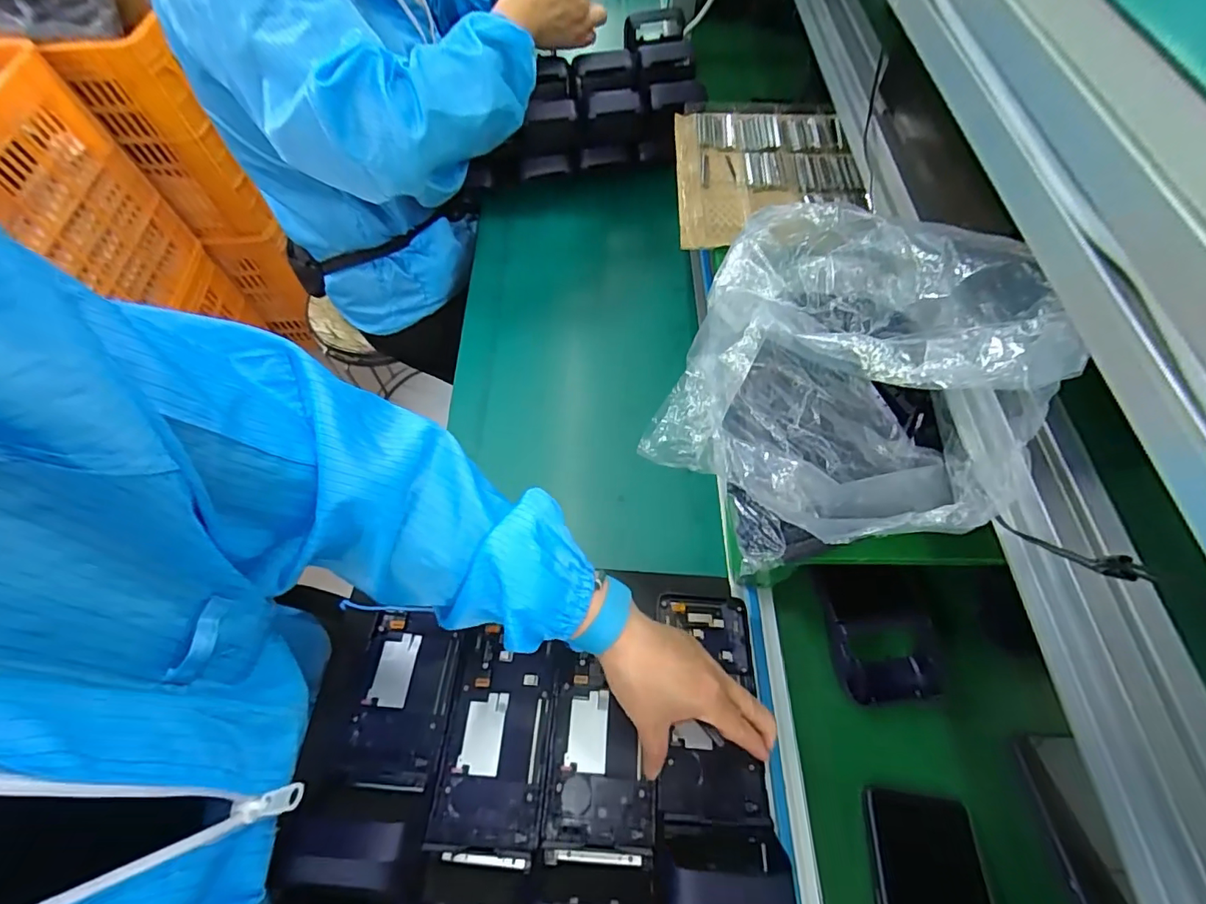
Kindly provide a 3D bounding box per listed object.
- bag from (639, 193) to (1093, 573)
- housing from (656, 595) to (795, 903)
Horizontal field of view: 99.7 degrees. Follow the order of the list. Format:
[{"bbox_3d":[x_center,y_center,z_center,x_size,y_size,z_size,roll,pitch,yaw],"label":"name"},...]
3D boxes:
[{"bbox_3d":[0.157,-0.046,0.340,0.217,0.184,0.201,20,64,11],"label":"bag"},{"bbox_3d":[0.085,0.215,0.382,0.082,0.034,0.223,5,47,3],"label":"housing"}]

